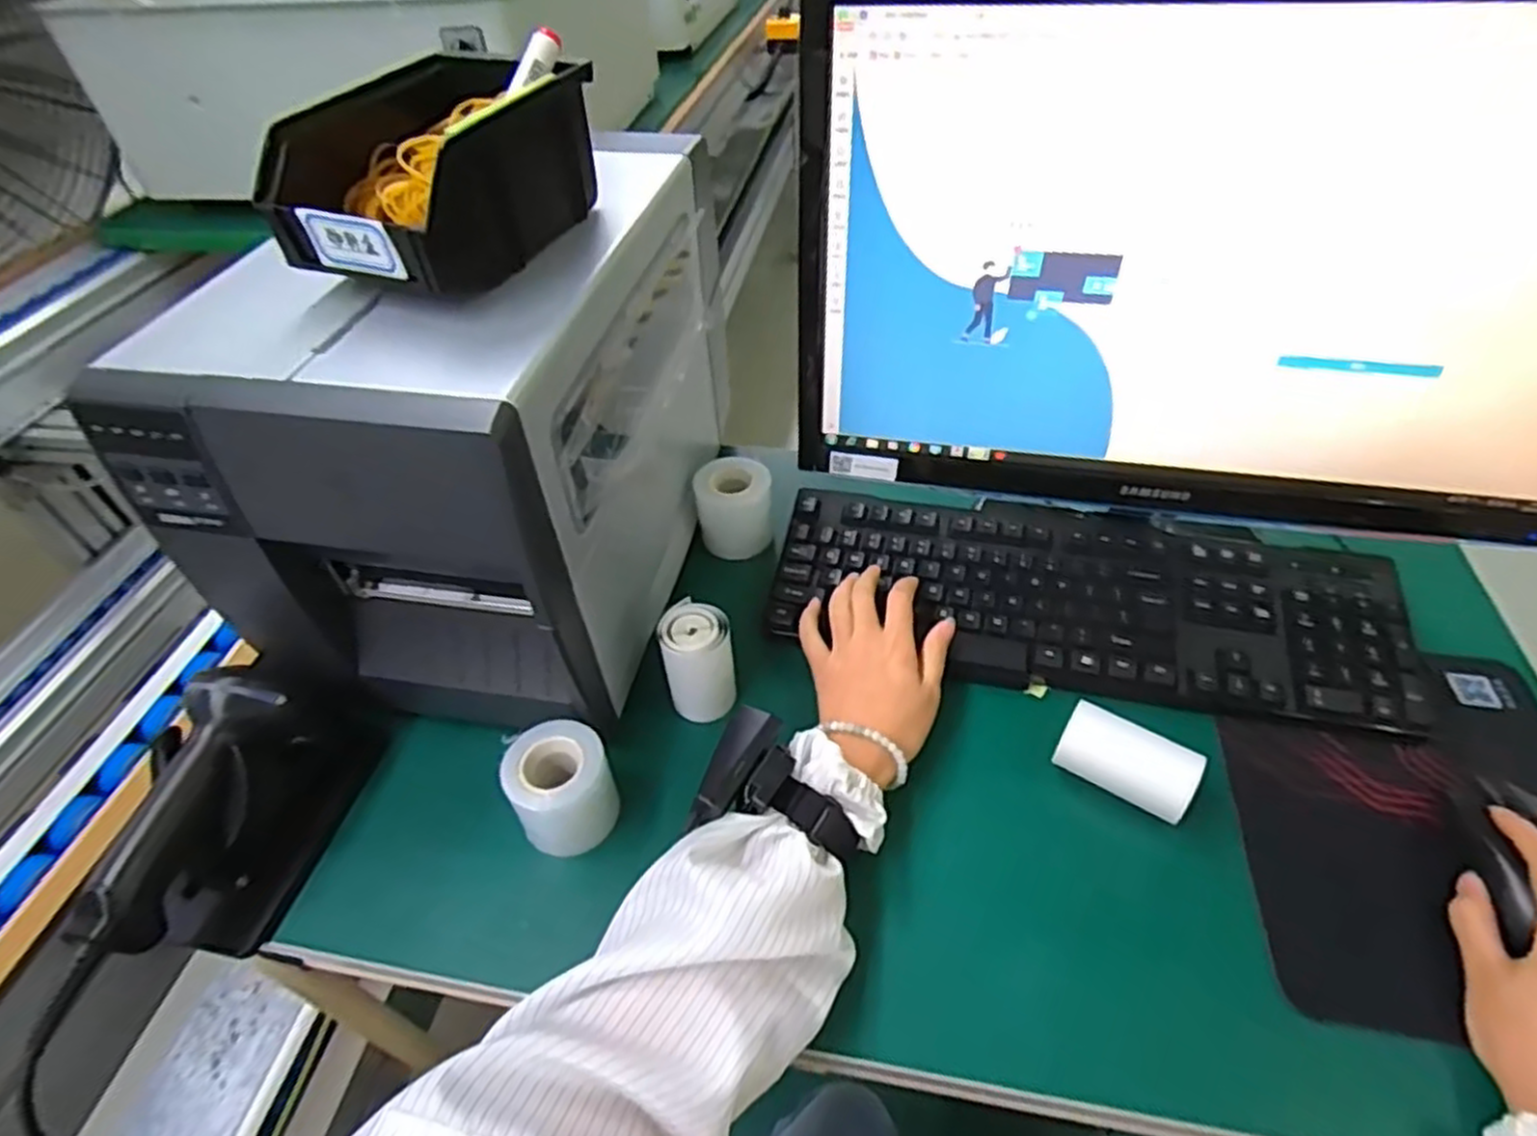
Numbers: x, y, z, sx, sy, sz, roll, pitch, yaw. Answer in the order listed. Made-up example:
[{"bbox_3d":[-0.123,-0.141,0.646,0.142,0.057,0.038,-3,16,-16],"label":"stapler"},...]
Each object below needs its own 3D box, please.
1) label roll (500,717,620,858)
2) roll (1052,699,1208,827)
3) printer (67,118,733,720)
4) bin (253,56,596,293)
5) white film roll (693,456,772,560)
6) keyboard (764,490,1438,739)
[{"bbox_3d":[-0.130,0.138,0.487,0.059,0.067,0.055,-1,46,2],"label":"label roll"},{"bbox_3d":[0.222,0.123,0.485,0.083,0.040,0.039,25,52,24],"label":"roll"},{"bbox_3d":[-0.189,-0.113,0.557,0.229,0.258,0.369,5,47,8],"label":"printer"},{"bbox_3d":[-0.181,-0.221,0.437,0.108,0.074,0.171,13,48,15],"label":"bin"},{"bbox_3d":[-0.028,-0.051,0.646,0.060,0.064,0.055,-1,46,2],"label":"white film roll"},{"bbox_3d":[0.224,0.022,0.567,0.431,0.033,0.146,11,48,14],"label":"keyboard"}]

